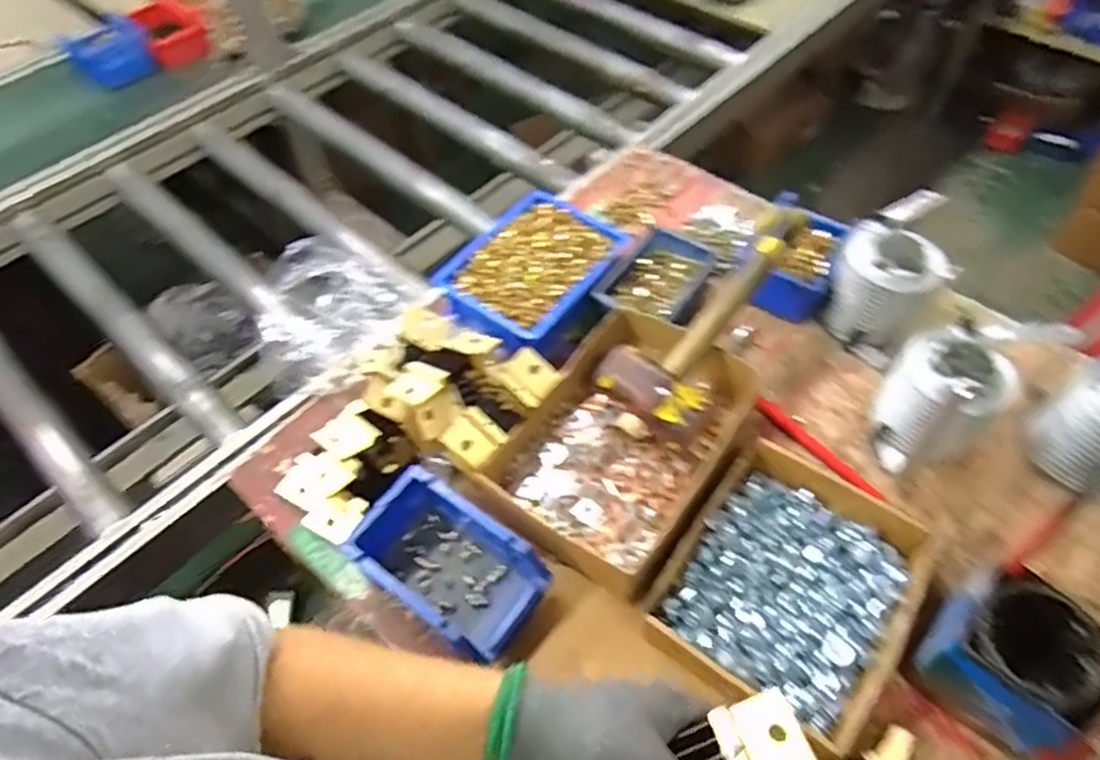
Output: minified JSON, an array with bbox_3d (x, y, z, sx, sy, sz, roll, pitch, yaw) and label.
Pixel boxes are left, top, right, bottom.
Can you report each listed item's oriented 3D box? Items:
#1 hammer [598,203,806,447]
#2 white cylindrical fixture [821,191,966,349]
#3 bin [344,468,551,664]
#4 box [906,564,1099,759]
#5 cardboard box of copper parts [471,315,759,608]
[{"bbox_3d":[0.172,-0.062,0.669,0.108,0.045,0.263,39,80,26],"label":"hammer"},{"bbox_3d":[0.383,-0.137,0.762,0.099,0.119,0.166,16,57,14],"label":"white cylindrical fixture"},{"bbox_3d":[-0.089,0.167,0.599,0.155,0.074,0.097,31,62,23],"label":"bin"},{"bbox_3d":[0.366,0.222,0.524,0.102,0.086,0.106,-37,60,-20],"label":"box"},{"bbox_3d":[0.081,0.059,0.675,0.192,0.058,0.274,30,62,22],"label":"cardboard box of copper parts"}]

